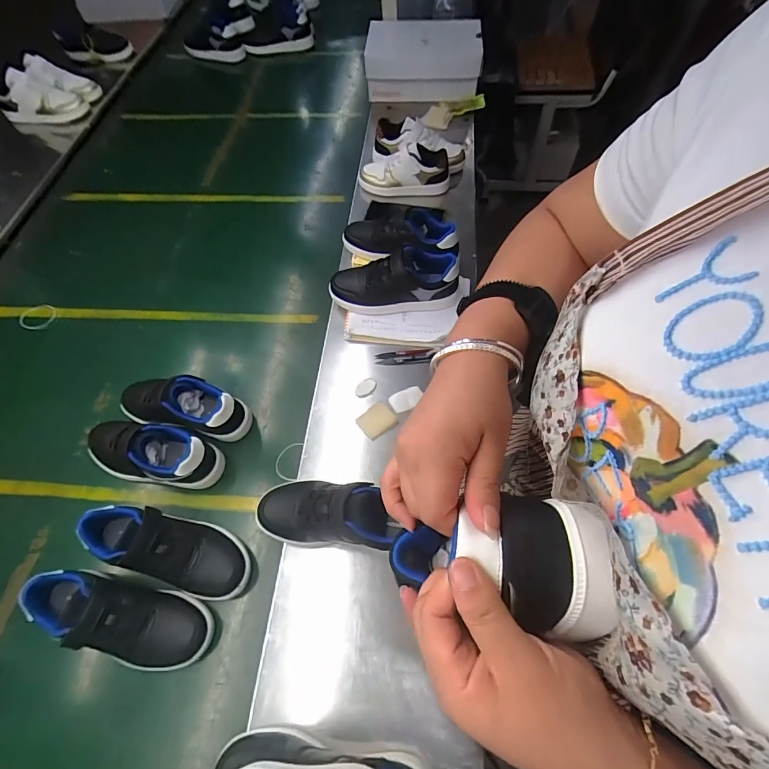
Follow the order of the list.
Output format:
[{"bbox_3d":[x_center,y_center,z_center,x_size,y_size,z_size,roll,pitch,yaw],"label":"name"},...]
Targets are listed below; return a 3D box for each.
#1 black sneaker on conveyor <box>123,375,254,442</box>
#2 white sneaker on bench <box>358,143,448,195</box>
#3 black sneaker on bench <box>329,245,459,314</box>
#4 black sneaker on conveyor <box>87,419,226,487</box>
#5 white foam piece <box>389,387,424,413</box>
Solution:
[{"bbox_3d":[-0.327,0.029,0.649,0.208,0.096,0.075,10,62,9],"label":"black sneaker on conveyor"},{"bbox_3d":[0.040,-0.461,0.861,0.192,0.103,0.080,-3,61,2],"label":"white sneaker on bench"},{"bbox_3d":[0.015,-0.181,0.711,0.216,0.092,0.075,-5,61,1],"label":"black sneaker on bench"},{"bbox_3d":[-0.358,0.099,0.615,0.204,0.094,0.081,7,62,8],"label":"black sneaker on conveyor"},{"bbox_3d":[0.035,0.023,0.646,0.052,0.009,0.036,-20,62,-7],"label":"white foam piece"}]

